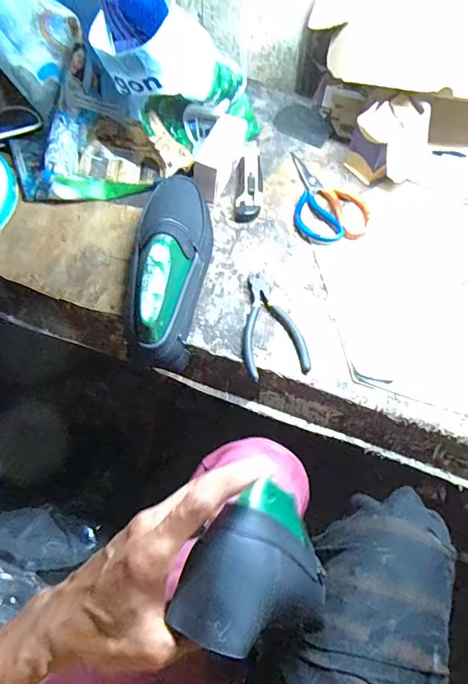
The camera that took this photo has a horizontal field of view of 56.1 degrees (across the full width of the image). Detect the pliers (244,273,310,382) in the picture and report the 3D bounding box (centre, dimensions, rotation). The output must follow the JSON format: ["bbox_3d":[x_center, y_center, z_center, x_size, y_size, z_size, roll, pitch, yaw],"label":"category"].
[{"bbox_3d":[0.038,-0.023,0.543,0.072,0.014,0.141,-11,65,-6],"label":"pliers"}]

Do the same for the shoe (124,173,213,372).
[{"bbox_3d":[-0.075,-0.103,0.533,0.094,0.099,0.269,-2,64,-2],"label":"shoe"}]

